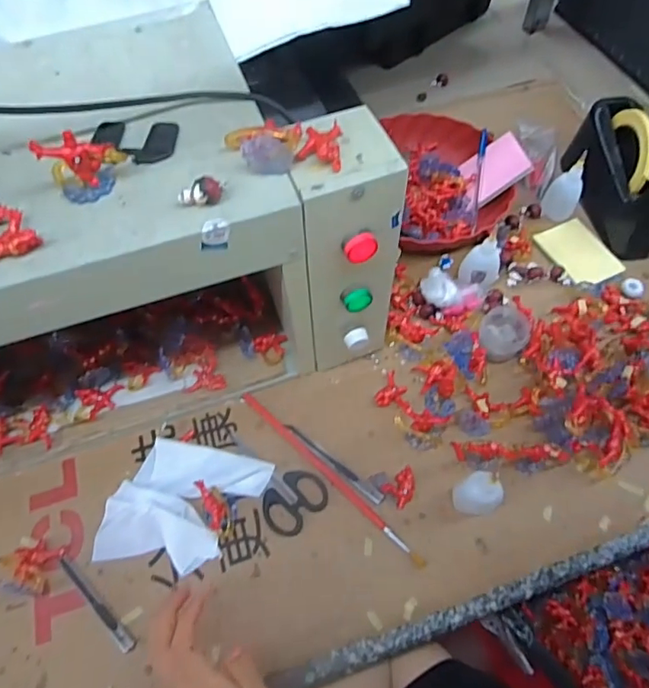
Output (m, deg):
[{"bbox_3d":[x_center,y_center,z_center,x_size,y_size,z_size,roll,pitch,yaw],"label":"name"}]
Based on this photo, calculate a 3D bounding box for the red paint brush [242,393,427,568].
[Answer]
[{"bbox_3d":[0.003,0.138,0.548,0.261,0.006,0.010,40,70,21],"label":"red paint brush"}]

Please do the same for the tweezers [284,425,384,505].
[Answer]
[{"bbox_3d":[0.008,0.128,0.554,0.129,0.004,0.012,35,68,19],"label":"tweezers"}]

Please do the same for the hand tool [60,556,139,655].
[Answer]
[{"bbox_3d":[-0.221,0.250,0.496,0.112,0.006,0.012,38,69,20],"label":"hand tool"}]

